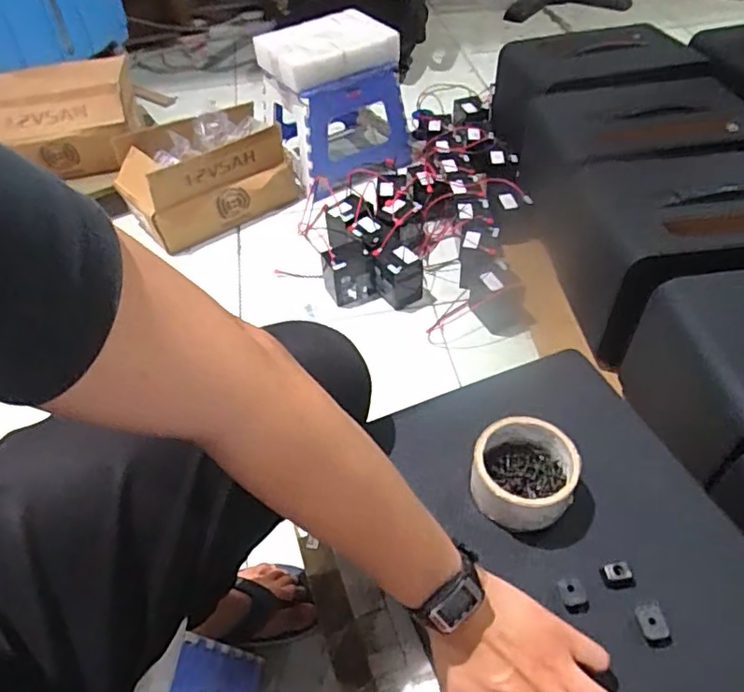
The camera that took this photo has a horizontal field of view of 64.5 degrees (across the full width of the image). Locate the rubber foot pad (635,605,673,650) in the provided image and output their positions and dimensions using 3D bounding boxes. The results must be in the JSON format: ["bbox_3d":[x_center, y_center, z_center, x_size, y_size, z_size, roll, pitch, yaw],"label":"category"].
[{"bbox_3d":[0.218,0.217,0.455,0.019,0.005,0.030,-10,48,-5],"label":"rubber foot pad"}]

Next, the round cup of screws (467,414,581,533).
[{"bbox_3d":[0.133,0.113,0.520,0.087,0.047,0.084,-2,48,2],"label":"round cup of screws"}]

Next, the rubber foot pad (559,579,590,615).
[{"bbox_3d":[0.162,0.201,0.473,0.020,0.008,0.025,-10,48,-5],"label":"rubber foot pad"}]

